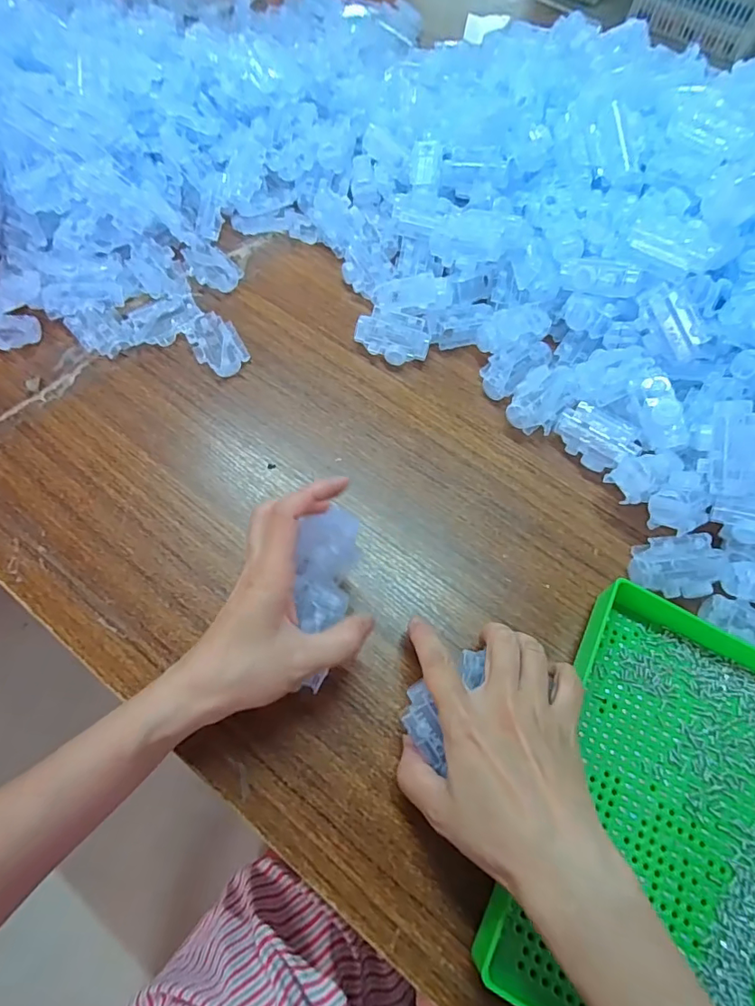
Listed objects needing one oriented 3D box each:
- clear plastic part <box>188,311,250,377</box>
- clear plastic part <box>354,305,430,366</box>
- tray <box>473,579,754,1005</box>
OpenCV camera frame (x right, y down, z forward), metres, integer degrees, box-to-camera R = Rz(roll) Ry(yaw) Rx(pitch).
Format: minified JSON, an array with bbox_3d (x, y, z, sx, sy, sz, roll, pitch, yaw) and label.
[{"bbox_3d":[-0.147,-0.145,0.465,0.043,0.012,0.068,-24,67,-15],"label":"clear plastic part"},{"bbox_3d":[0.015,-0.155,0.473,0.066,0.024,0.046,24,64,8],"label":"clear plastic part"},{"bbox_3d":[0.178,0.176,0.309,0.148,0.035,0.234,26,64,9],"label":"tray"}]

